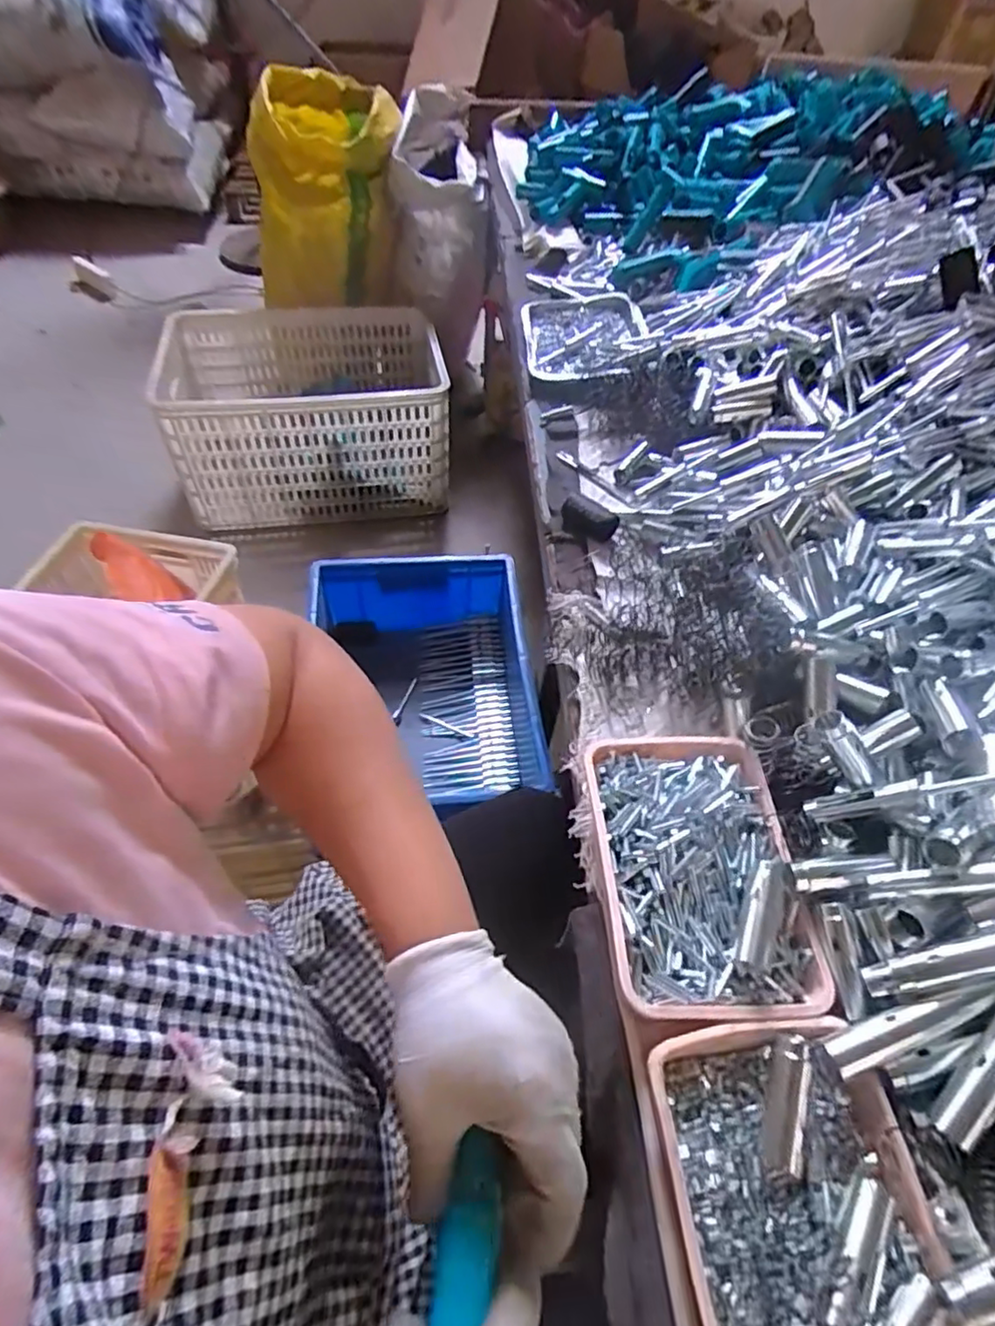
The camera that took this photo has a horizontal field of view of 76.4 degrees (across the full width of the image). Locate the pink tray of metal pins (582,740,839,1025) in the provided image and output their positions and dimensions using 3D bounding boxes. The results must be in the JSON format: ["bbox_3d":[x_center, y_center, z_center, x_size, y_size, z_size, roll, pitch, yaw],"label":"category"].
[{"bbox_3d":[0.142,0.146,0.461,0.136,0.048,0.204,-2,52,-4],"label":"pink tray of metal pins"}]

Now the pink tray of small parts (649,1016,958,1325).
[{"bbox_3d":[0.166,0.313,0.340,0.137,0.041,0.204,-5,53,-7],"label":"pink tray of small parts"}]

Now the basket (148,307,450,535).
[{"bbox_3d":[-0.481,-0.639,1.631,0.666,0.333,0.485,-7,53,-8],"label":"basket"}]

